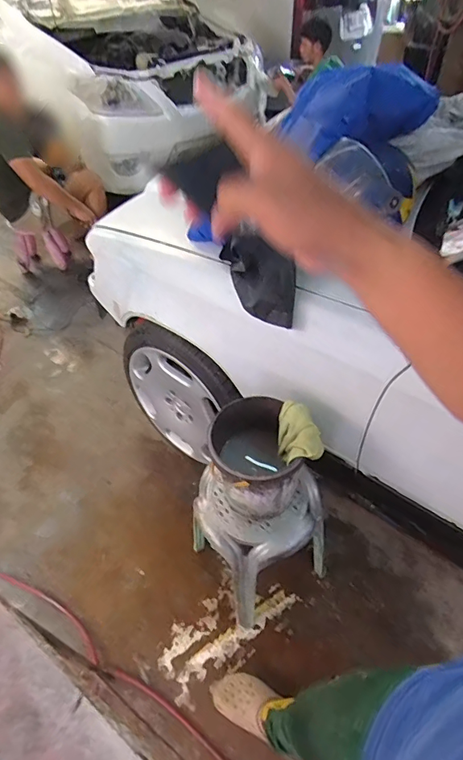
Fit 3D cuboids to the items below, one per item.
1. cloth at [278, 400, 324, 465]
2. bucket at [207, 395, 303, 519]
[{"bbox_3d":[0.158,0.128,1.026,0.090,0.095,0.153,-7,46,-4],"label":"cloth"},{"bbox_3d":[0.054,0.202,1.084,0.204,0.223,0.218,-9,47,-6],"label":"bucket"}]

